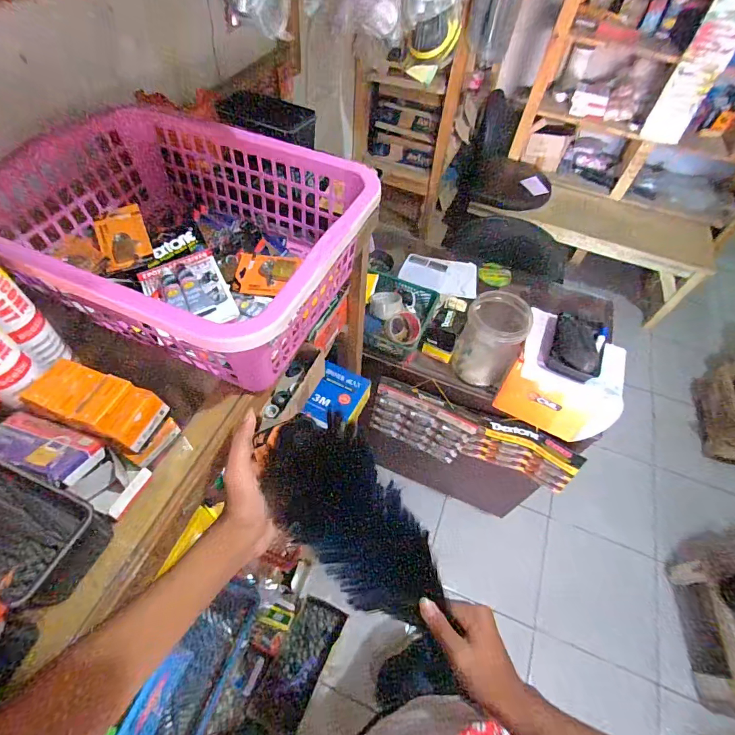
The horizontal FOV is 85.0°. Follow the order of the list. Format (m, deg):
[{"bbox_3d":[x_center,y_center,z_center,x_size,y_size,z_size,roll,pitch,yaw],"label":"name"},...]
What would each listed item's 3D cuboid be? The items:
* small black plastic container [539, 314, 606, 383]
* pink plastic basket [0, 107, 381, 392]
[{"bbox_3d":[0.476,-0.050,0.935,0.125,0.057,0.163,21,56,10],"label":"small black plastic container"},{"bbox_3d":[-0.219,-0.158,0.493,0.403,0.129,0.309,21,56,11],"label":"pink plastic basket"}]

